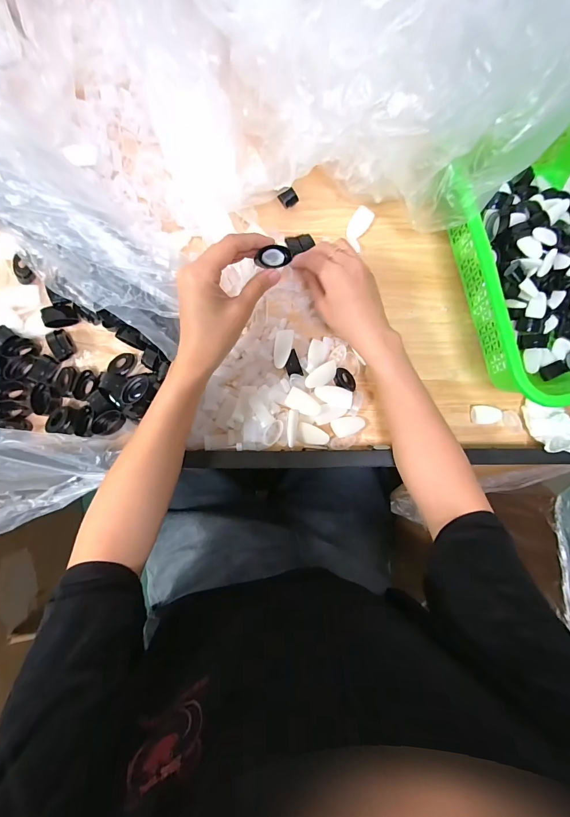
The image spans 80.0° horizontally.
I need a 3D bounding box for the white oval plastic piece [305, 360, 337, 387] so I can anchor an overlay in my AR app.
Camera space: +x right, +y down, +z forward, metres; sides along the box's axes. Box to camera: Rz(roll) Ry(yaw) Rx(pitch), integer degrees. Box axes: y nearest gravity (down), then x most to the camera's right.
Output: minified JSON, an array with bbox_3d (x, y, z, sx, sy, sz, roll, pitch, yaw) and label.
[{"bbox_3d":[0.044,-0.039,0.404,0.045,0.011,0.020,-35,89,-9],"label":"white oval plastic piece"}]

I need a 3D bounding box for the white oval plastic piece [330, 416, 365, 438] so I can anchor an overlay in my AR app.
[{"bbox_3d":[0.077,0.021,0.414,0.040,0.007,0.023,-13,86,-8],"label":"white oval plastic piece"}]

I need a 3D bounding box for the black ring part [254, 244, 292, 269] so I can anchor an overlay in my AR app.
[{"bbox_3d":[-0.010,-0.144,0.321,0.037,0.004,0.020,-13,117,-20],"label":"black ring part"}]

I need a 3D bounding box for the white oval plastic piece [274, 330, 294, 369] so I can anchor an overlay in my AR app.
[{"bbox_3d":[-0.002,-0.070,0.399,0.024,0.004,0.045,5,85,26],"label":"white oval plastic piece"}]

